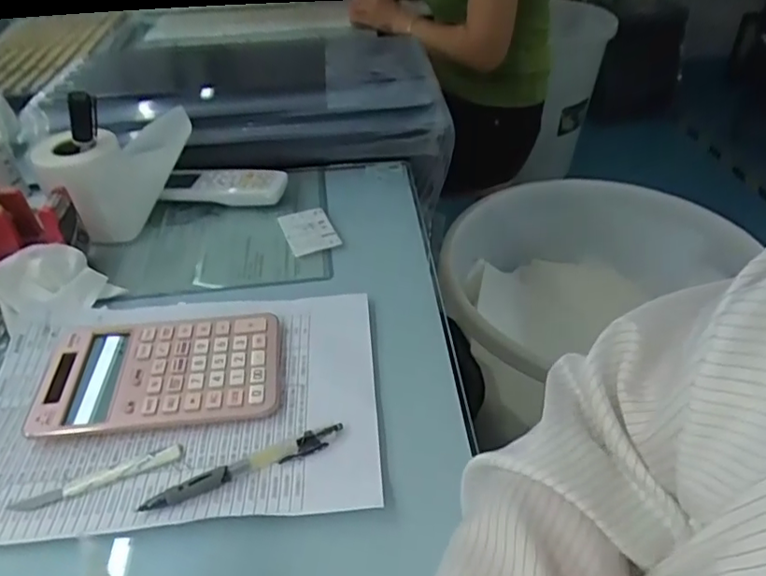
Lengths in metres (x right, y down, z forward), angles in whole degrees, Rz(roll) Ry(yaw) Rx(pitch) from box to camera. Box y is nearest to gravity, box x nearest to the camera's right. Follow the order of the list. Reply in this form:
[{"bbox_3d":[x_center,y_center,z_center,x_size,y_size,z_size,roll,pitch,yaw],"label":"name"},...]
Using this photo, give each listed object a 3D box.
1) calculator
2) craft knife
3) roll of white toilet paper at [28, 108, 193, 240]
[{"bbox_3d":[-0.172,0.064,0.463,0.175,0.024,0.109,-8,40,-1],"label":"calculator"},{"bbox_3d":[-0.191,0.127,0.397,0.108,0.005,0.013,-18,41,-12],"label":"craft knife"},{"bbox_3d":[-0.281,-0.126,0.643,0.076,0.105,0.156,15,45,24],"label":"roll of white toilet paper"}]

